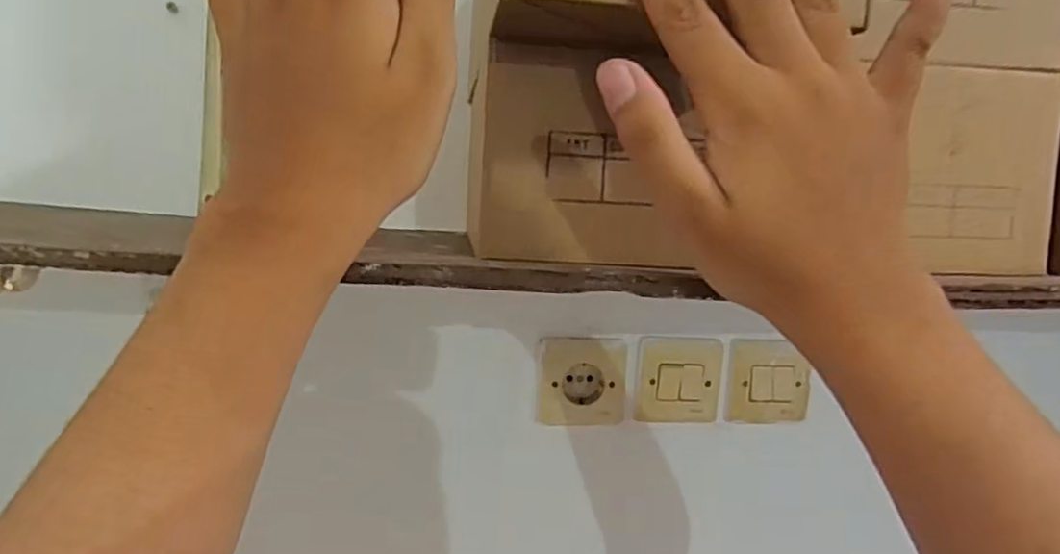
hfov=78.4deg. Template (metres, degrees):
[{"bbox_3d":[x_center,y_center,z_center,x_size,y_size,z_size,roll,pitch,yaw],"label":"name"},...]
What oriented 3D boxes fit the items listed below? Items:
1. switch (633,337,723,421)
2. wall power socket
[{"bbox_3d":[0.137,0.095,0.600,0.078,0.078,0.007,2,9,-1],"label":"switch"},{"bbox_3d":[0.048,0.095,0.599,0.080,0.080,0.013,2,9,-3],"label":"wall power socket"}]

